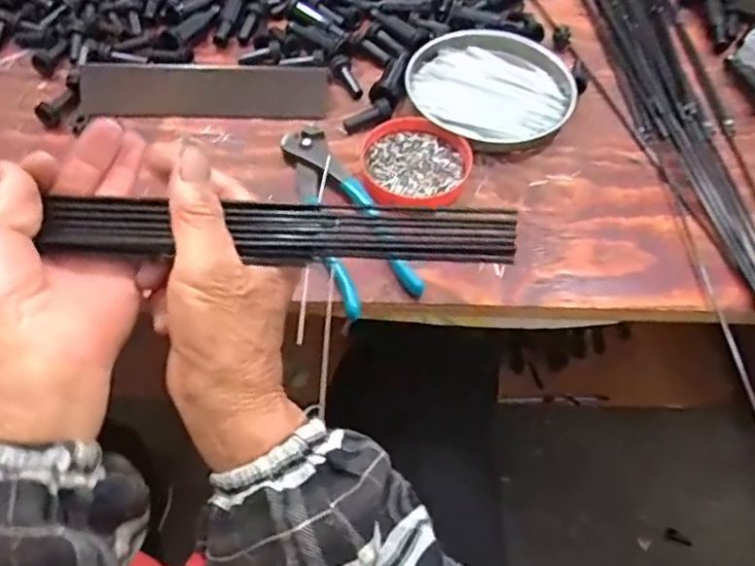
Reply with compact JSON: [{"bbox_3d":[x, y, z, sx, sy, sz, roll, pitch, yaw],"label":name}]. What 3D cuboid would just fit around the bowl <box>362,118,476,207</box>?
[{"bbox_3d":[0.029,-0.091,0.454,0.078,0.013,0.072,1,58,-1],"label":"bowl"}]

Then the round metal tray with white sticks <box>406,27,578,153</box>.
[{"bbox_3d":[0.093,-0.163,0.502,0.131,0.012,0.121,1,58,-1],"label":"round metal tray with white sticks"}]

